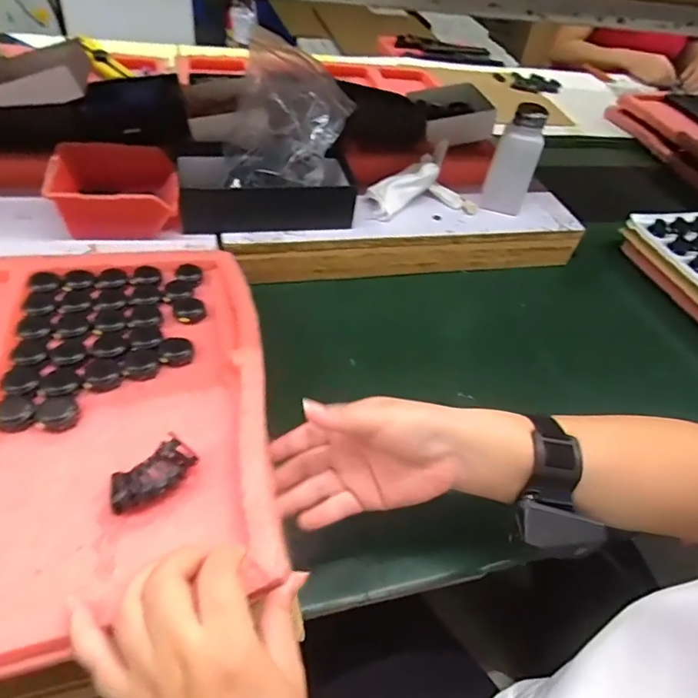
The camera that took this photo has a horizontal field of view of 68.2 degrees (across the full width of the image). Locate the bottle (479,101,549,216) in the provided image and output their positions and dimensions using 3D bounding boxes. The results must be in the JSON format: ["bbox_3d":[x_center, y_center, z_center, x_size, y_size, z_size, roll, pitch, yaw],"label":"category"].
[{"bbox_3d":[0.224,-0.255,0.697,0.057,0.138,0.045,21,48,13],"label":"bottle"}]

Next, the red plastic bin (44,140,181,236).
[{"bbox_3d":[-0.257,-0.175,0.578,0.127,0.063,0.107,-7,47,-12],"label":"red plastic bin"}]

